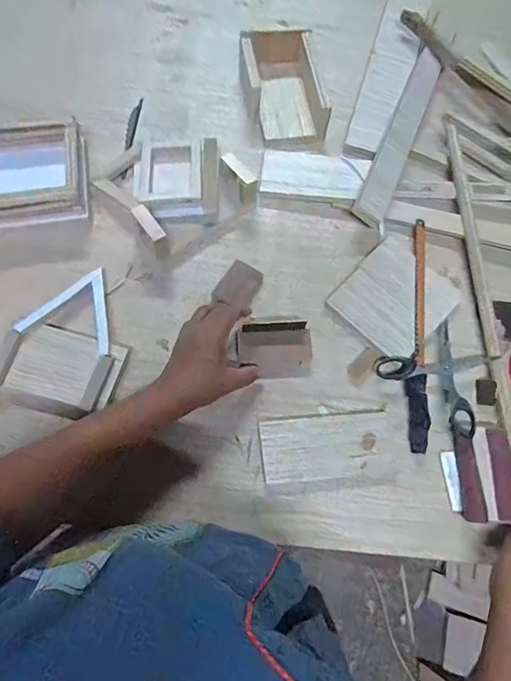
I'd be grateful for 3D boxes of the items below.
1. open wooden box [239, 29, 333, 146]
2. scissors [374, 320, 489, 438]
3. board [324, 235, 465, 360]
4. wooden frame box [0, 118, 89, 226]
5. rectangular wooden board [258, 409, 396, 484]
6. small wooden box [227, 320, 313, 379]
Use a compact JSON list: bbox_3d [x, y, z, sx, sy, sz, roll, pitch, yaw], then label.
[{"bbox_3d":[0.045,-0.388,0.622,0.123,0.055,0.187,-10,71,-8],"label":"open wooden box"},{"bbox_3d":[0.230,0.033,0.498,0.129,0.018,0.109,39,72,9],"label":"scissors"},{"bbox_3d":[0.186,-0.058,0.535,0.127,0.004,0.142,43,73,10],"label":"board"},{"bbox_3d":[-0.302,-0.223,0.539,0.149,0.051,0.146,-12,72,-9],"label":"wooden frame box"},{"bbox_3d":[0.084,0.123,0.469,0.150,0.009,0.073,-4,71,-6],"label":"rectangular wooden board"},{"bbox_3d":[0.023,0.012,0.492,0.088,0.012,0.067,-4,95,-9],"label":"small wooden box"}]

